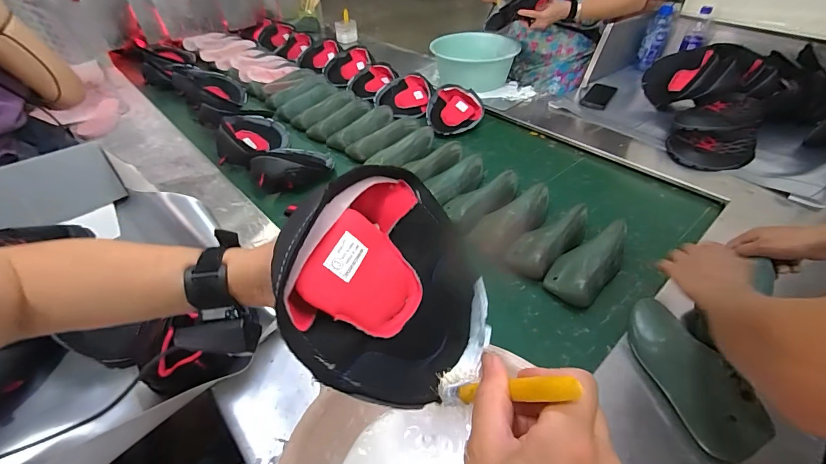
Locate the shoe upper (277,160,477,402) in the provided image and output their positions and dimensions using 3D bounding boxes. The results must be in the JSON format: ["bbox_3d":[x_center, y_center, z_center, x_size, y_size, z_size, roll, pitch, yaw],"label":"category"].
[{"bbox_3d":[-0.022,0.039,0.322,0.082,0.180,0.185,-10,44,54],"label":"shoe upper"}]

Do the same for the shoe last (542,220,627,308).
[{"bbox_3d":[0.329,0.059,0.721,0.207,0.066,0.088,-46,29,-25],"label":"shoe last"}]

